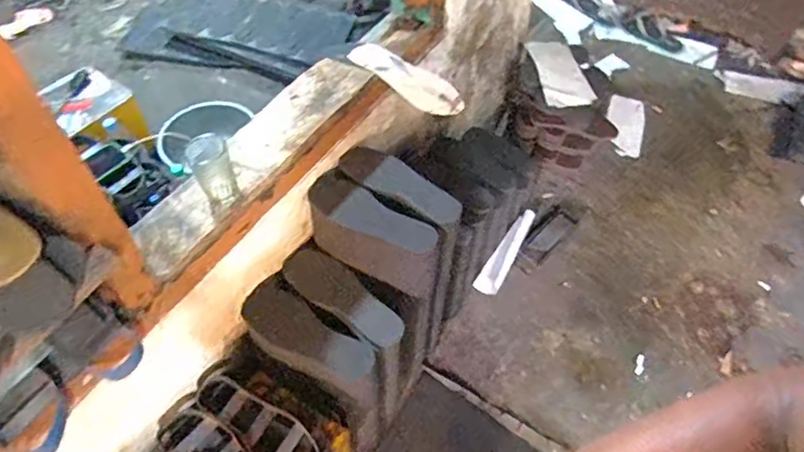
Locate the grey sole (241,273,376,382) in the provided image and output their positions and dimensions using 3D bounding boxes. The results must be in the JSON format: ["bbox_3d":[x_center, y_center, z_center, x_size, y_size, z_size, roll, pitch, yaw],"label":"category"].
[{"bbox_3d":[-0.174,0.201,1.102,0.257,0.033,0.107,38,64,-8],"label":"grey sole"}]

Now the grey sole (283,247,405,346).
[{"bbox_3d":[-0.107,0.136,1.118,0.250,0.037,0.079,39,65,-3],"label":"grey sole"}]

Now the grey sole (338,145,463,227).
[{"bbox_3d":[-0.001,-0.079,1.134,0.248,0.040,0.071,29,61,-9],"label":"grey sole"}]

